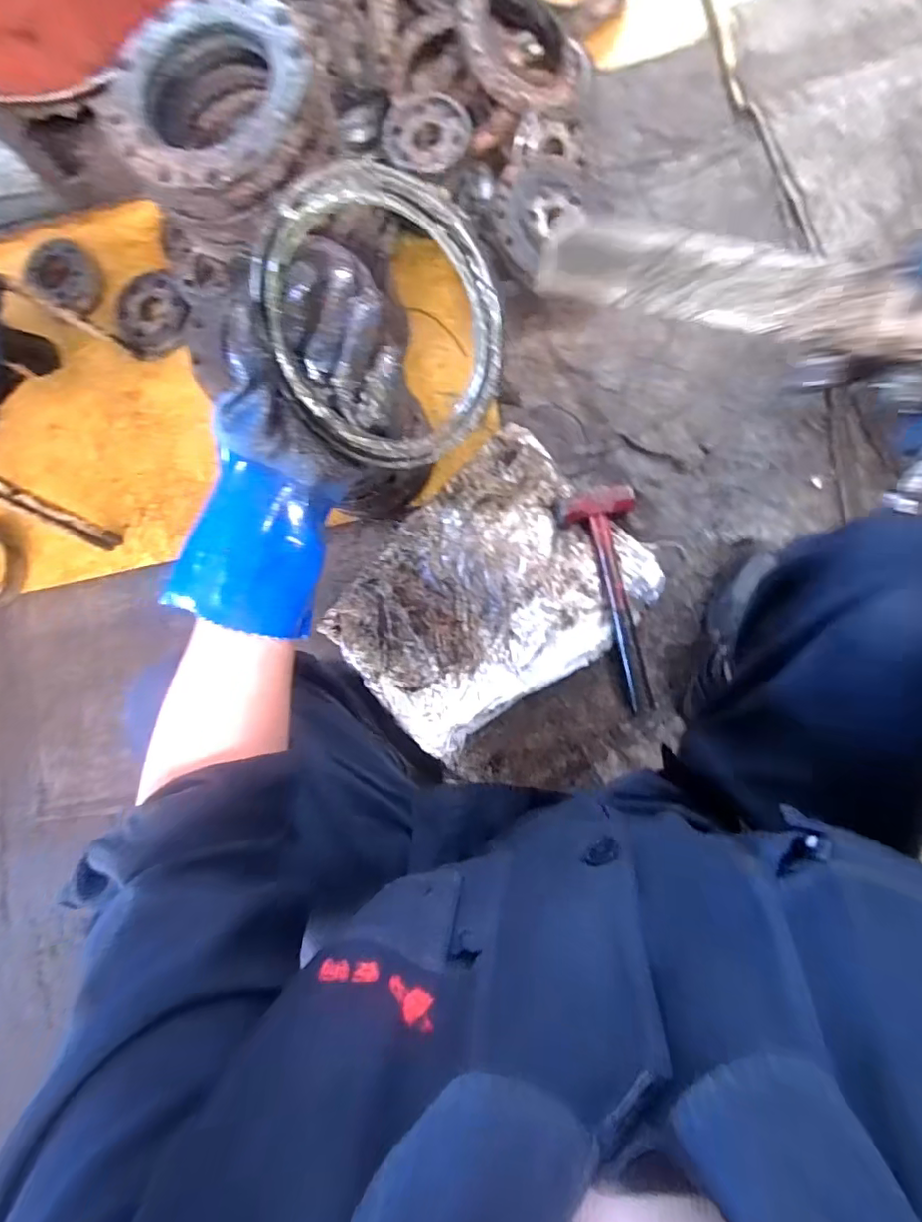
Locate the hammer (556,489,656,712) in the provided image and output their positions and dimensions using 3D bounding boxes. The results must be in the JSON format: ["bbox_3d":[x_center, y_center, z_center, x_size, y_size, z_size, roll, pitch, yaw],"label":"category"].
[{"bbox_3d":[0.224,-0.019,0.813,0.108,0.039,0.320,-13,81,6],"label":"hammer"}]

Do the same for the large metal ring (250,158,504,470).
[{"bbox_3d":[-0.046,-0.163,0.336,0.143,0.012,0.160,1,126,24],"label":"large metal ring"}]

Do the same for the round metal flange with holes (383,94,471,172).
[{"bbox_3d":[-0.052,-0.691,0.830,0.126,0.025,0.110,26,87,10],"label":"round metal flange with holes"}]

